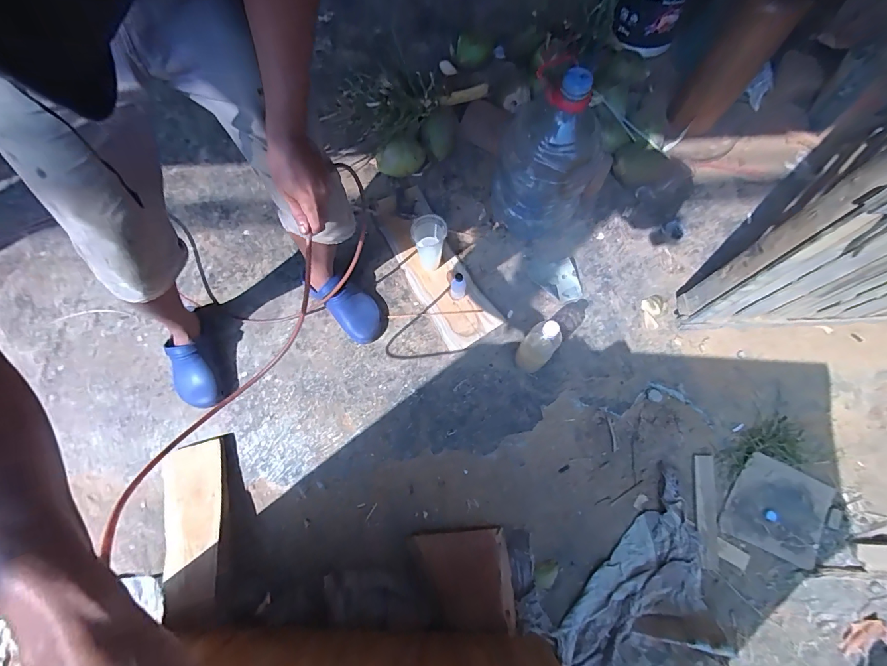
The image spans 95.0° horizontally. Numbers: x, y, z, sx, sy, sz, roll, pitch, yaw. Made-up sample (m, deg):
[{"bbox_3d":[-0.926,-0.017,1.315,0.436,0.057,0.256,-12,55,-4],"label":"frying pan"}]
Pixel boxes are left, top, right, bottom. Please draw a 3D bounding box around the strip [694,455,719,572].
[{"bbox_3d":[0.698,0.471,1.079,0.051,0.008,0.286,0,84,-2],"label":"strip"}]

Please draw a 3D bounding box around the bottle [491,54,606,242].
[{"bbox_3d":[0.260,-0.438,1.036,0.206,0.449,0.227,-41,78,-13],"label":"bottle"}]

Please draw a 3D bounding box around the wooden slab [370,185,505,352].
[{"bbox_3d":[-0.032,-0.204,1.180,0.171,0.036,0.520,-29,77,-8],"label":"wooden slab"}]

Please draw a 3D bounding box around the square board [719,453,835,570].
[{"bbox_3d":[0.897,0.473,1.088,0.249,0.018,0.226,25,90,4],"label":"square board"}]

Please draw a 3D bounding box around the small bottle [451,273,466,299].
[{"bbox_3d":[0.043,-0.136,1.116,0.042,0.118,0.049,8,75,1],"label":"small bottle"}]

